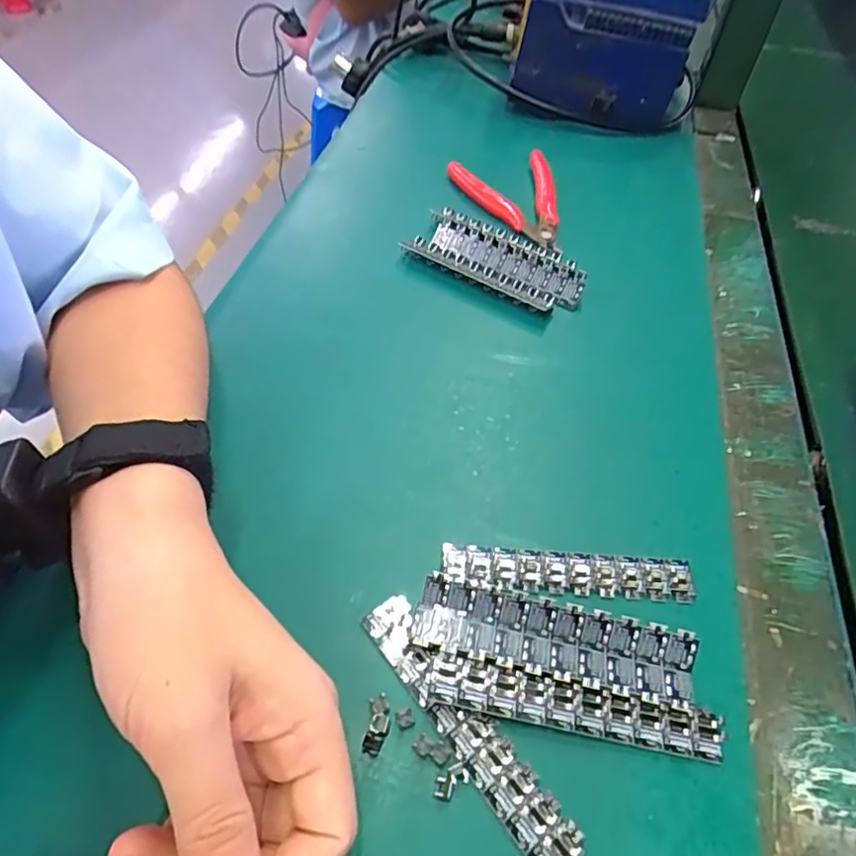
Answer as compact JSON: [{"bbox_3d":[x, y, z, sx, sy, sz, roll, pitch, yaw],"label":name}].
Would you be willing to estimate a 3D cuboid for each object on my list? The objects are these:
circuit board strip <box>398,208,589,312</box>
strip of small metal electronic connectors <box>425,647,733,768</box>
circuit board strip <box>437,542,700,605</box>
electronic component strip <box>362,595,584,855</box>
[{"bbox_3d":[0.048,-0.112,0.402,0.116,0.015,0.056,29,54,17],"label":"circuit board strip"},{"bbox_3d":[0.056,0.104,0.227,0.109,0.007,0.019,10,51,3],"label":"strip of small metal electronic connectors"},{"bbox_3d":[0.060,0.063,0.262,0.108,0.008,0.021,5,50,-1],"label":"circuit board strip"},{"bbox_3d":[0.014,0.109,0.224,0.019,0.006,0.108,-28,59,-25],"label":"electronic component strip"}]

